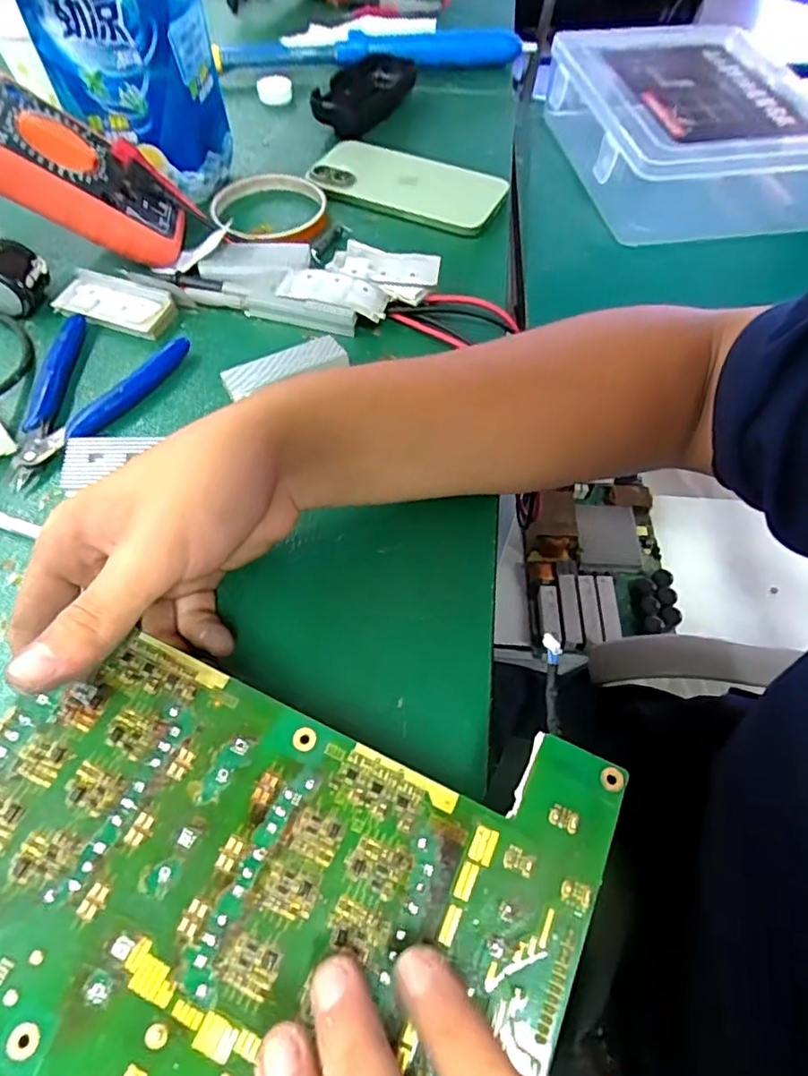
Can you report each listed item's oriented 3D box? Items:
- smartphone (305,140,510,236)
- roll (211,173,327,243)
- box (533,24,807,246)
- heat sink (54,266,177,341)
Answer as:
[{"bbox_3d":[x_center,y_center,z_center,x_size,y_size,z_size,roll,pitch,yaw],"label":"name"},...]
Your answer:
[{"bbox_3d":[0.003,-0.263,0.436,0.143,0.014,0.071,21,60,12],"label":"smartphone"},{"bbox_3d":[-0.096,-0.236,0.418,0.079,0.011,0.086,-5,59,-4],"label":"roll"},{"bbox_3d":[0.213,-0.313,0.444,0.174,0.058,0.200,-11,59,-7],"label":"box"},{"bbox_3d":[-0.181,-0.145,0.362,0.074,0.015,0.032,21,61,12],"label":"heat sink"}]

